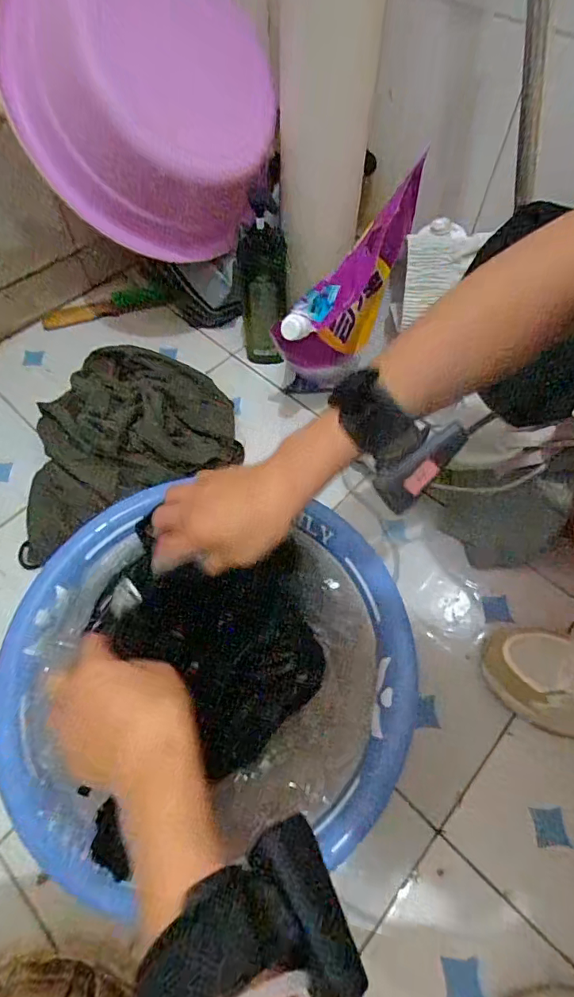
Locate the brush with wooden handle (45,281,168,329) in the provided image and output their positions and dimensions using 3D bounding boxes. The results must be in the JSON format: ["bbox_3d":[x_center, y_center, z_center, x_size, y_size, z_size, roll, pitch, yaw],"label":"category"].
[{"bbox_3d":[-0.295,-0.313,0.779,0.217,0.044,0.022,-10,61,9],"label":"brush with wooden handle"}]

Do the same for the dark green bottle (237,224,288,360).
[{"bbox_3d":[-0.033,-0.280,0.681,0.063,0.203,0.060,-6,60,-4],"label":"dark green bottle"}]

